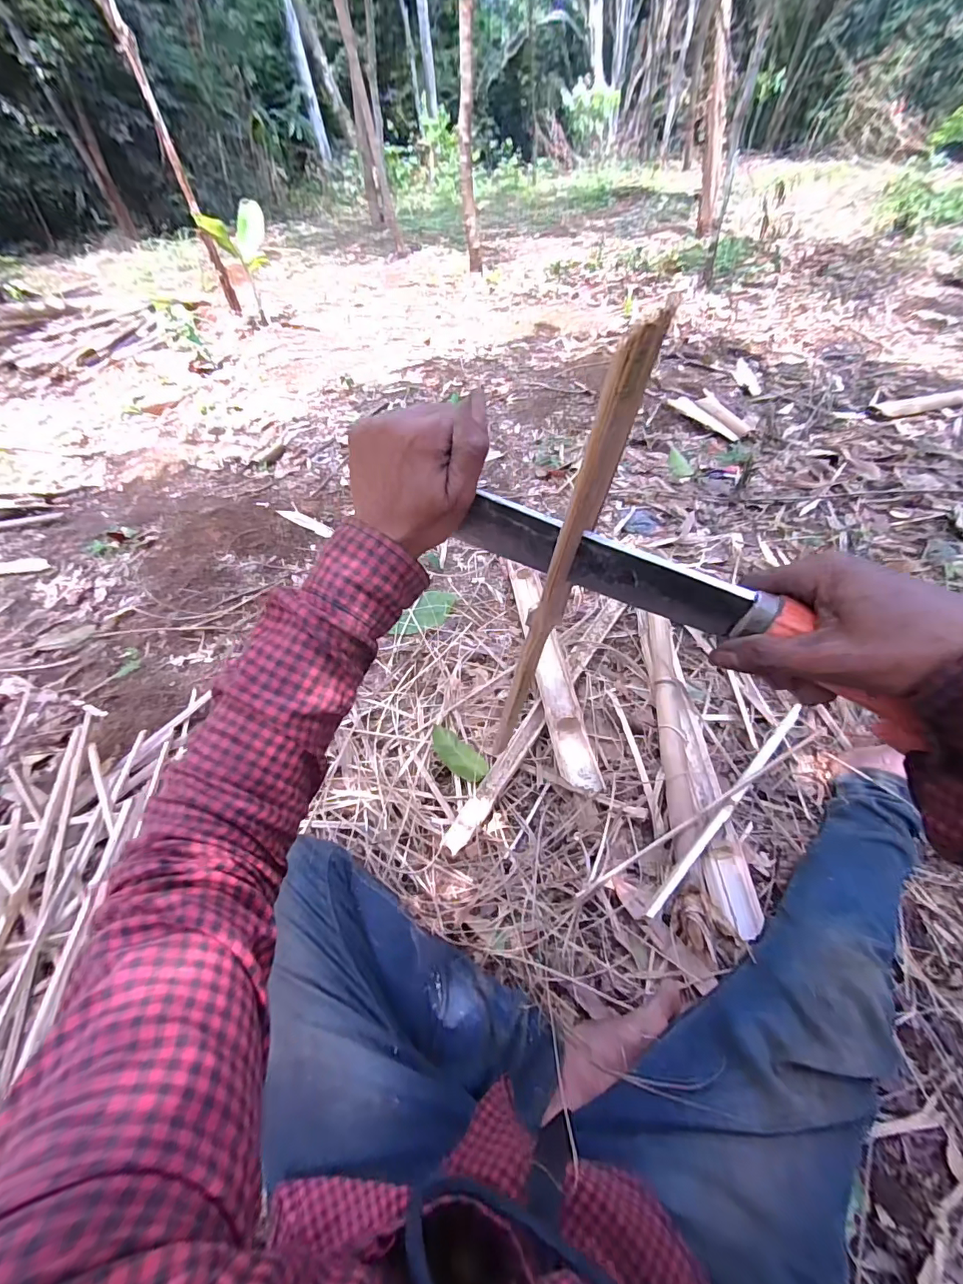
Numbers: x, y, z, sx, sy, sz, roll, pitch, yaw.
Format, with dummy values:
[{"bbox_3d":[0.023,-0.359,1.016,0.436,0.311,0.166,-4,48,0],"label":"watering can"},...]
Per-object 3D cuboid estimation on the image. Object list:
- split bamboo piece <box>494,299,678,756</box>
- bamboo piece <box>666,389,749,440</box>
[{"bbox_3d":[0.044,-0.003,0.373,0.019,0.467,0.015,-28,66,-20],"label":"split bamboo piece"},{"bbox_3d":[0.785,-0.765,1.593,0.165,0.027,0.309,-15,48,-10],"label":"bamboo piece"}]

